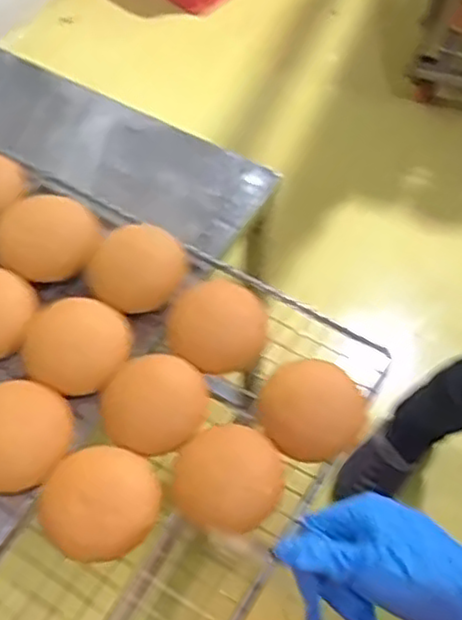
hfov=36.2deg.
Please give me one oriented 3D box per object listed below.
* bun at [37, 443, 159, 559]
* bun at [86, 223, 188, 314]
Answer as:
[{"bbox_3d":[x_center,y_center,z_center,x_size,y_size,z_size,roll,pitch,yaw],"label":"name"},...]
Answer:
[{"bbox_3d":[-0.106,0.158,0.581,0.085,0.037,0.093,0,56,0],"label":"bun"},{"bbox_3d":[-0.093,-0.043,0.720,0.078,0.045,0.084,0,56,0],"label":"bun"}]

